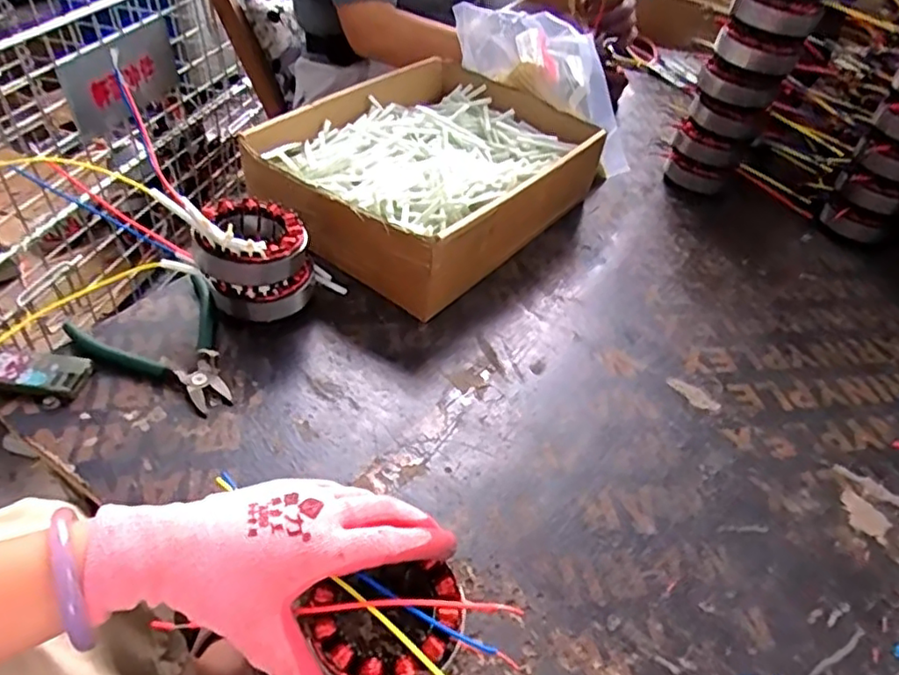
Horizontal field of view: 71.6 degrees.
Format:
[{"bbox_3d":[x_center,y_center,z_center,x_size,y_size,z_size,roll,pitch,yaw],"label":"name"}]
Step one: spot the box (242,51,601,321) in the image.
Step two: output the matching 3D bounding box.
[{"bbox_3d":[-0.016,-0.172,0.662,0.239,0.100,0.330,31,49,24],"label":"box"}]

